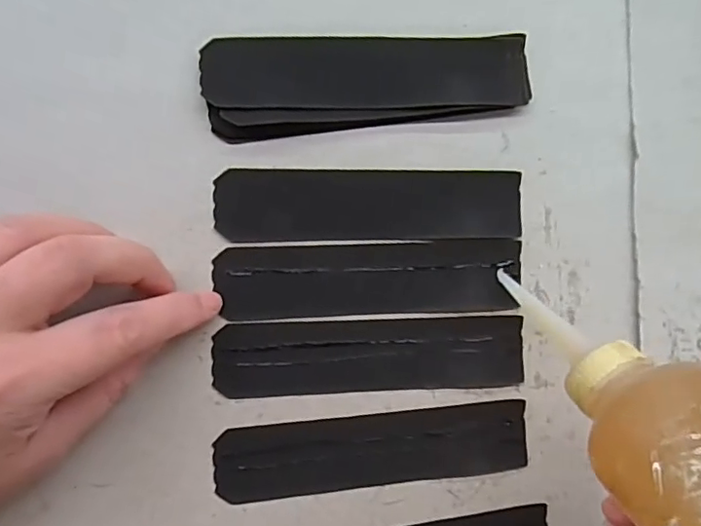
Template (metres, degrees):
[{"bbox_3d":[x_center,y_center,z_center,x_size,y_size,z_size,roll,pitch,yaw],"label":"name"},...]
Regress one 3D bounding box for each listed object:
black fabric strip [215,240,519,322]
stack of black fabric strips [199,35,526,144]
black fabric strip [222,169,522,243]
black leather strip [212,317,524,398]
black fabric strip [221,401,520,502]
[{"bbox_3d":[0.011,0.008,0.254,0.137,0.004,0.032,-2,88,-9],"label":"black fabric strip"},{"bbox_3d":[0.010,-0.083,0.254,0.147,0.007,0.043,-8,89,-9],"label":"stack of black fabric strips"},{"bbox_3d":[0.011,-0.026,0.256,0.138,0.004,0.032,-1,88,-9],"label":"black fabric strip"},{"bbox_3d":[0.011,0.041,0.251,0.138,0.004,0.031,-1,88,-9],"label":"black leather strip"},{"bbox_3d":[0.012,0.084,0.251,0.138,0.004,0.031,-3,88,-9],"label":"black fabric strip"}]

